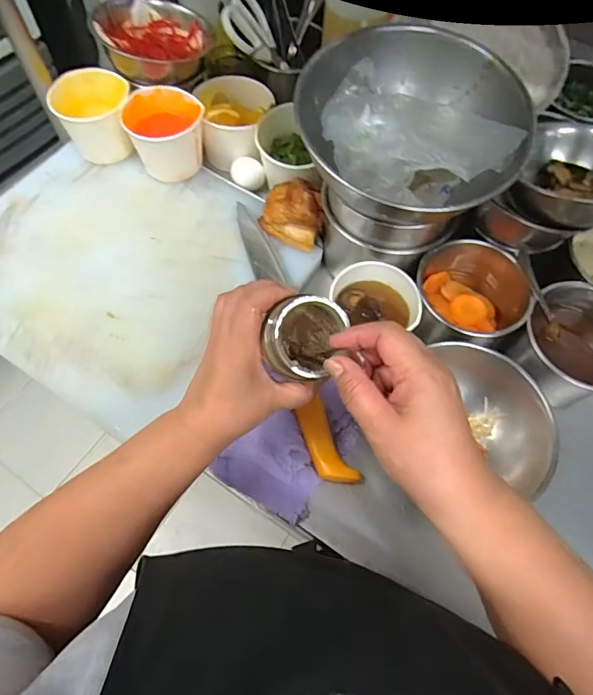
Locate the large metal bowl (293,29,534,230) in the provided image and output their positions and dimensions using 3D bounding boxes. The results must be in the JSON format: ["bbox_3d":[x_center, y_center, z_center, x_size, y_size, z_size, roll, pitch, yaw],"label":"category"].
[{"bbox_3d":[0.107,-0.204,0.453,0.203,0.098,0.183,-27,68,-14],"label":"large metal bowl"}]

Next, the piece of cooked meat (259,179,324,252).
[{"bbox_3d":[-0.004,-0.169,0.568,0.080,0.047,0.066,25,66,10],"label":"piece of cooked meat"}]

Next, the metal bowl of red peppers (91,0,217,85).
[{"bbox_3d":[-0.187,-0.406,0.606,0.146,0.052,0.137,-27,68,-14],"label":"metal bowl of red peppers"}]

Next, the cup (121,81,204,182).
[{"bbox_3d":[-0.167,-0.277,0.596,0.092,0.072,0.084,1,64,-2],"label":"cup"}]

